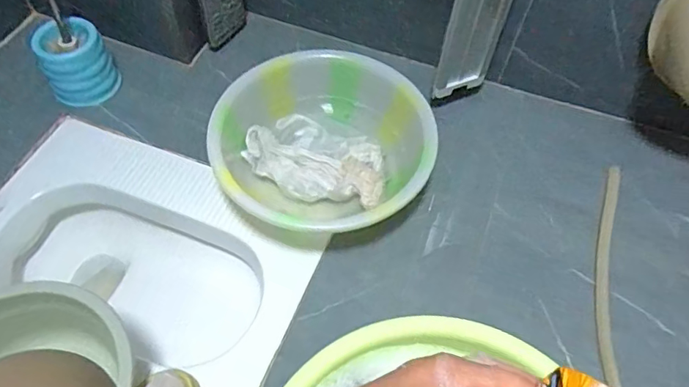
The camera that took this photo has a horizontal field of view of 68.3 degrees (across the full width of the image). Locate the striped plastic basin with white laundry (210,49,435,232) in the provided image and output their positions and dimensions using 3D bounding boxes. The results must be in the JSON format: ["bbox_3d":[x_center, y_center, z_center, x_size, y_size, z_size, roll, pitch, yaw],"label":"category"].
[{"bbox_3d":[-0.037,-0.076,0.859,0.337,0.126,0.334,2,57,-3],"label":"striped plastic basin with white laundry"}]

